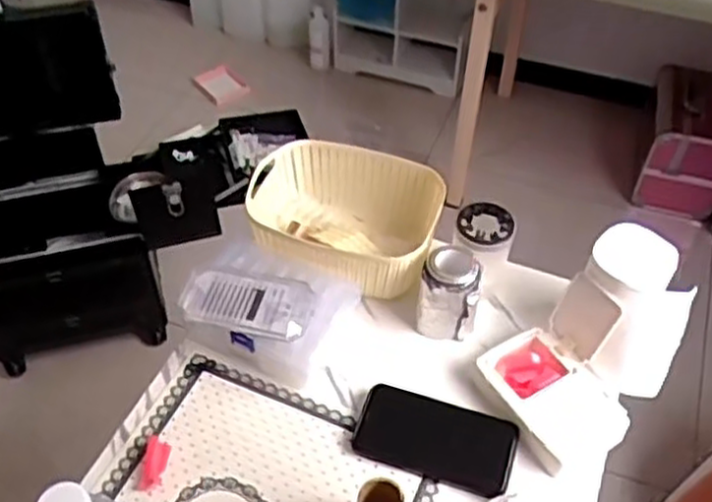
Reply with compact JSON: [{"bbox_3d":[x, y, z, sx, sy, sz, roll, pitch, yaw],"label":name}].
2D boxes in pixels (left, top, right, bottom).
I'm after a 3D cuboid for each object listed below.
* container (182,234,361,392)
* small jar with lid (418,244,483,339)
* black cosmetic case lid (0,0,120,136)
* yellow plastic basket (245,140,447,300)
[{"bbox_3d":[-0.091,0.058,0.811,0.156,0.063,0.121,17,50,13],"label":"container"},{"bbox_3d":[0.098,0.045,0.818,0.059,0.096,0.057,1,48,-1],"label":"small jar with lid"},{"bbox_3d":[-0.670,-0.331,1.465,0.378,0.255,0.036,-10,49,-11],"label":"black cosmetic case lid"},{"bbox_3d":[-0.017,-0.026,0.899,0.216,0.111,0.162,15,49,12],"label":"yellow plastic basket"}]

